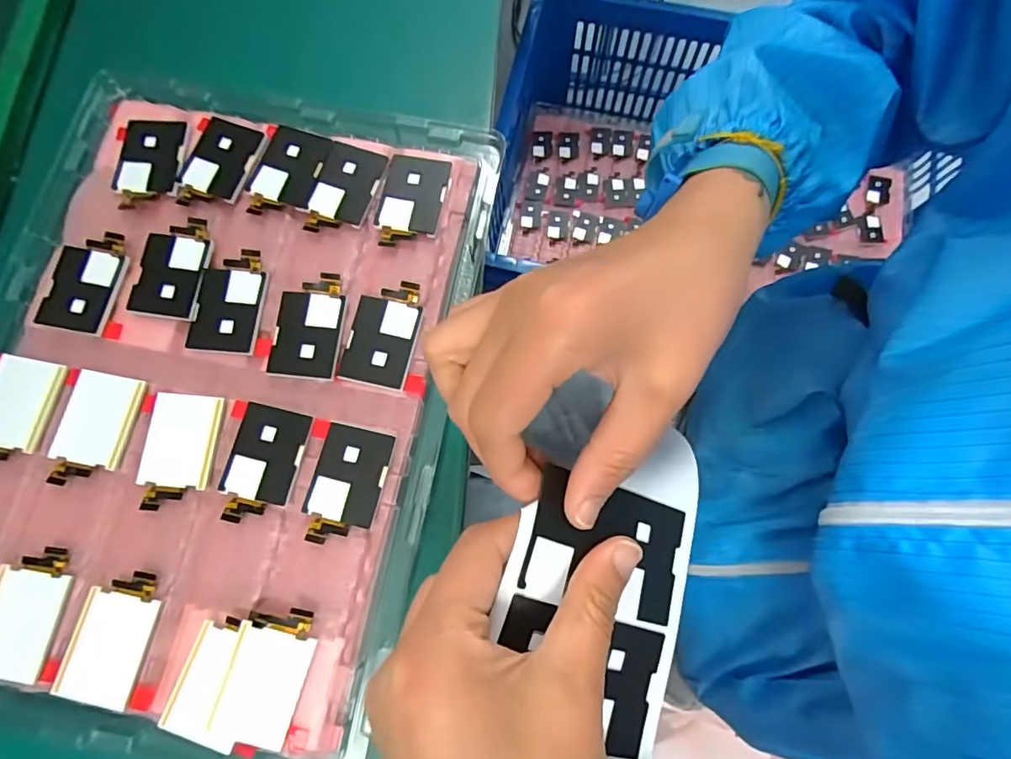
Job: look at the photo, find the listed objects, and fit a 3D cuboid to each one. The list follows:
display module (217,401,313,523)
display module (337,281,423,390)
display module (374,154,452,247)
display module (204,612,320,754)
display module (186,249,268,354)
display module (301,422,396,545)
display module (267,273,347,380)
[{"bbox_3d":[-0.122,0.042,0.265,0.034,0.006,0.056,12,75,3],"label":"display module"},{"bbox_3d":[-0.065,-0.025,0.280,0.035,0.004,0.057,11,76,2],"label":"display module"},{"bbox_3d":[-0.053,-0.101,0.299,0.037,0.004,0.056,13,77,5],"label":"display module"},{"bbox_3d":[-0.108,0.133,0.240,0.034,0.007,0.056,15,75,4],"label":"display module"},{"bbox_3d":[-0.150,-0.043,0.284,0.034,0.004,0.057,4,75,1],"label":"display module"},{"bbox_3d":[-0.079,0.052,0.260,0.035,0.004,0.056,12,77,5],"label":"display module"},{"bbox_3d":[-0.105,-0.030,0.282,0.034,0.004,0.059,4,75,1],"label":"display module"}]

